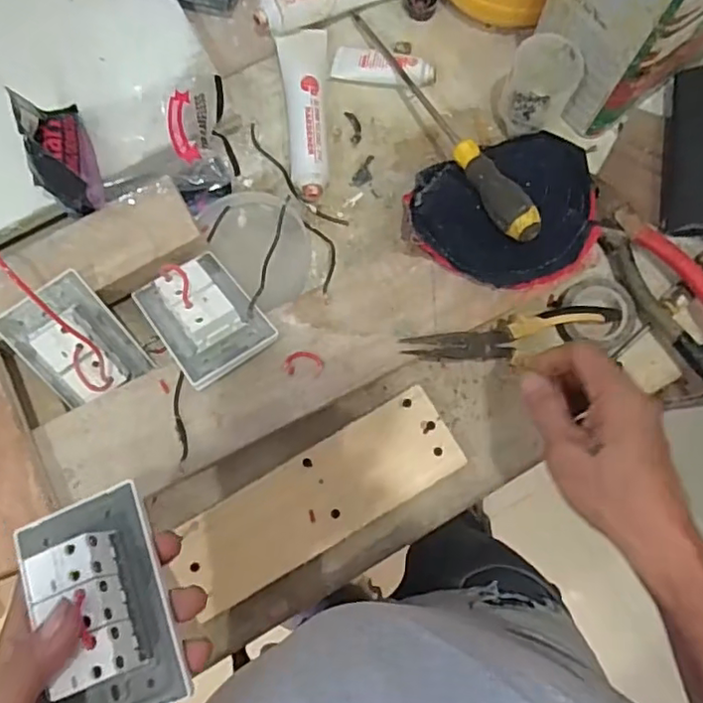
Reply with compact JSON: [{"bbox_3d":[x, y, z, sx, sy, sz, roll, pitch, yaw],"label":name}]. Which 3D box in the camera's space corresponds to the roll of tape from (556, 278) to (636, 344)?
[{"bbox_3d":[0.212,-0.035,0.537,0.066,0.021,0.057,5,80,2],"label":"roll of tape"}]

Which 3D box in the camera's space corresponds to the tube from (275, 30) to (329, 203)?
[{"bbox_3d":[-0.040,-0.225,0.574,0.043,0.034,0.171,-5,80,0],"label":"tube"}]

